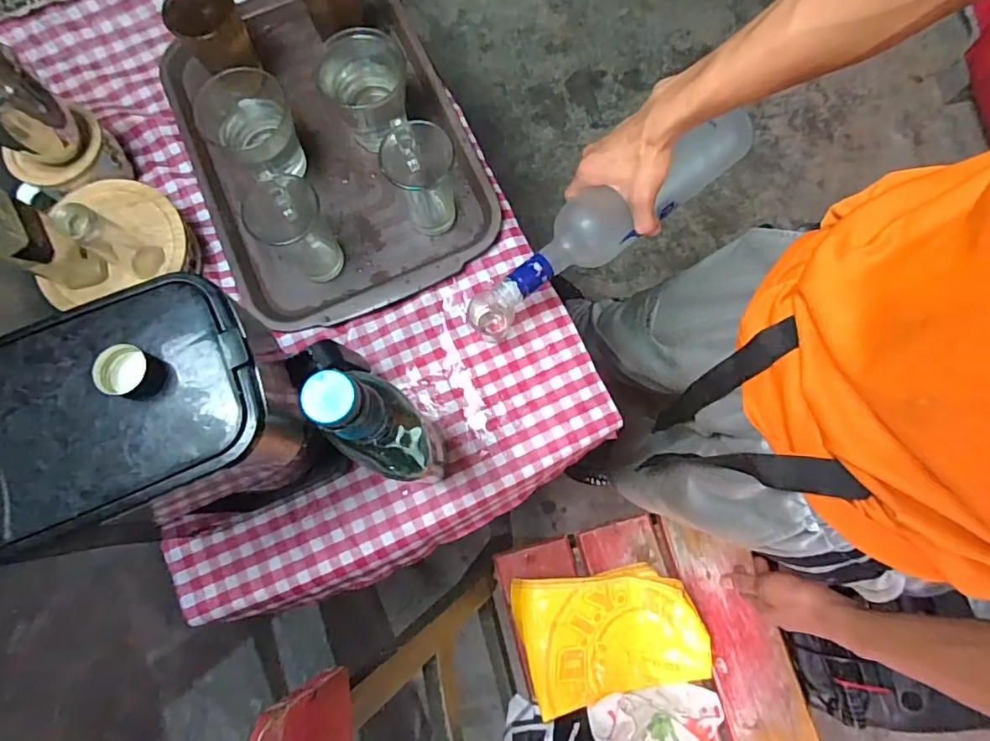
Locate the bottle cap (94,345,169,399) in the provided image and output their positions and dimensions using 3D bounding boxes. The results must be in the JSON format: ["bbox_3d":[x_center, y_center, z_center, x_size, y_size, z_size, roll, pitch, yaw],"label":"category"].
[{"bbox_3d":[-0.217,0.001,0.322,0.028,0.021,0.030,0,78,2],"label":"bottle cap"}]

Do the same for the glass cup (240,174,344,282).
[{"bbox_3d":[-0.202,-0.149,0.573,0.073,0.087,0.069,31,80,6],"label":"glass cup"}]

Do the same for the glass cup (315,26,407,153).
[{"bbox_3d":[-0.143,-0.320,0.604,0.088,0.093,0.102,-15,79,-3],"label":"glass cup"}]

